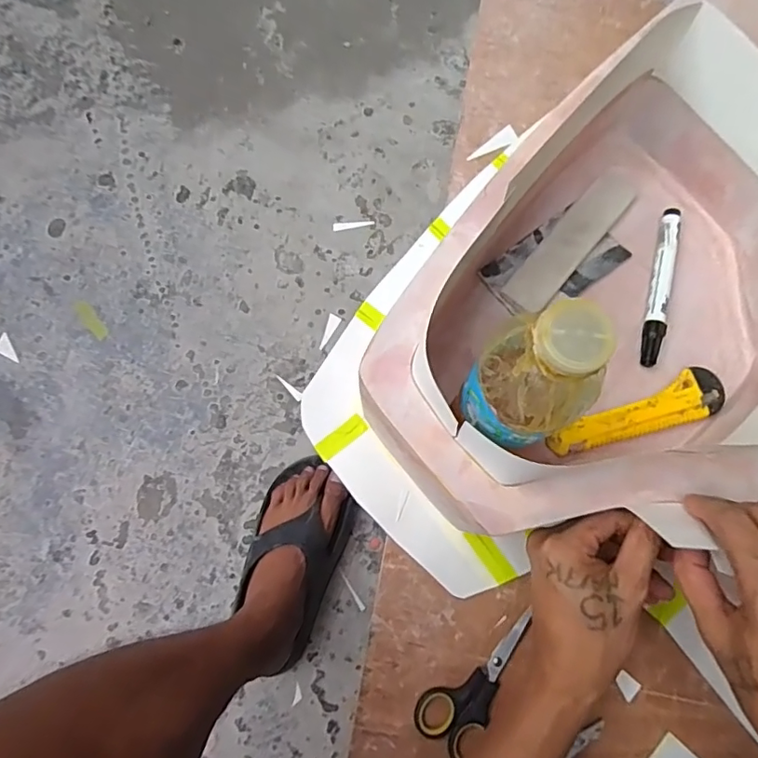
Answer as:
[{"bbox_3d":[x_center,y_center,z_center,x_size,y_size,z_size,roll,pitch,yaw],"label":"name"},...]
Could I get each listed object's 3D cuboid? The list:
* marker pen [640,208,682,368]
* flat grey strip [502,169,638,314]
[{"bbox_3d":[0.235,-0.079,0.441,0.016,0.010,0.143,16,76,3],"label":"marker pen"},{"bbox_3d":[0.166,-0.120,0.454,0.038,0.015,0.149,40,79,9],"label":"flat grey strip"}]

